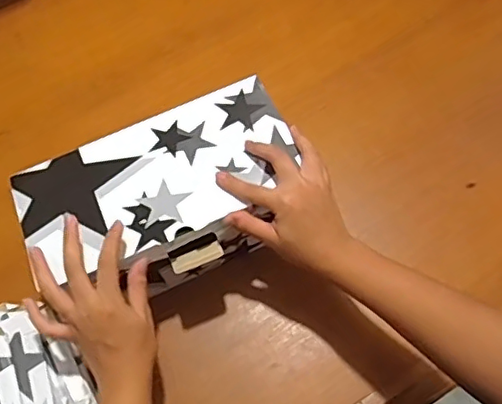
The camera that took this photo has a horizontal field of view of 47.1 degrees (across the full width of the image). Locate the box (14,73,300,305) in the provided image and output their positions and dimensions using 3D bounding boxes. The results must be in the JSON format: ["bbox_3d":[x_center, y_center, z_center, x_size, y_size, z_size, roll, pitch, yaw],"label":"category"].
[{"bbox_3d":[-0.084,0.001,0.599,0.264,0.104,0.161,-24,64,-8],"label":"box"}]

